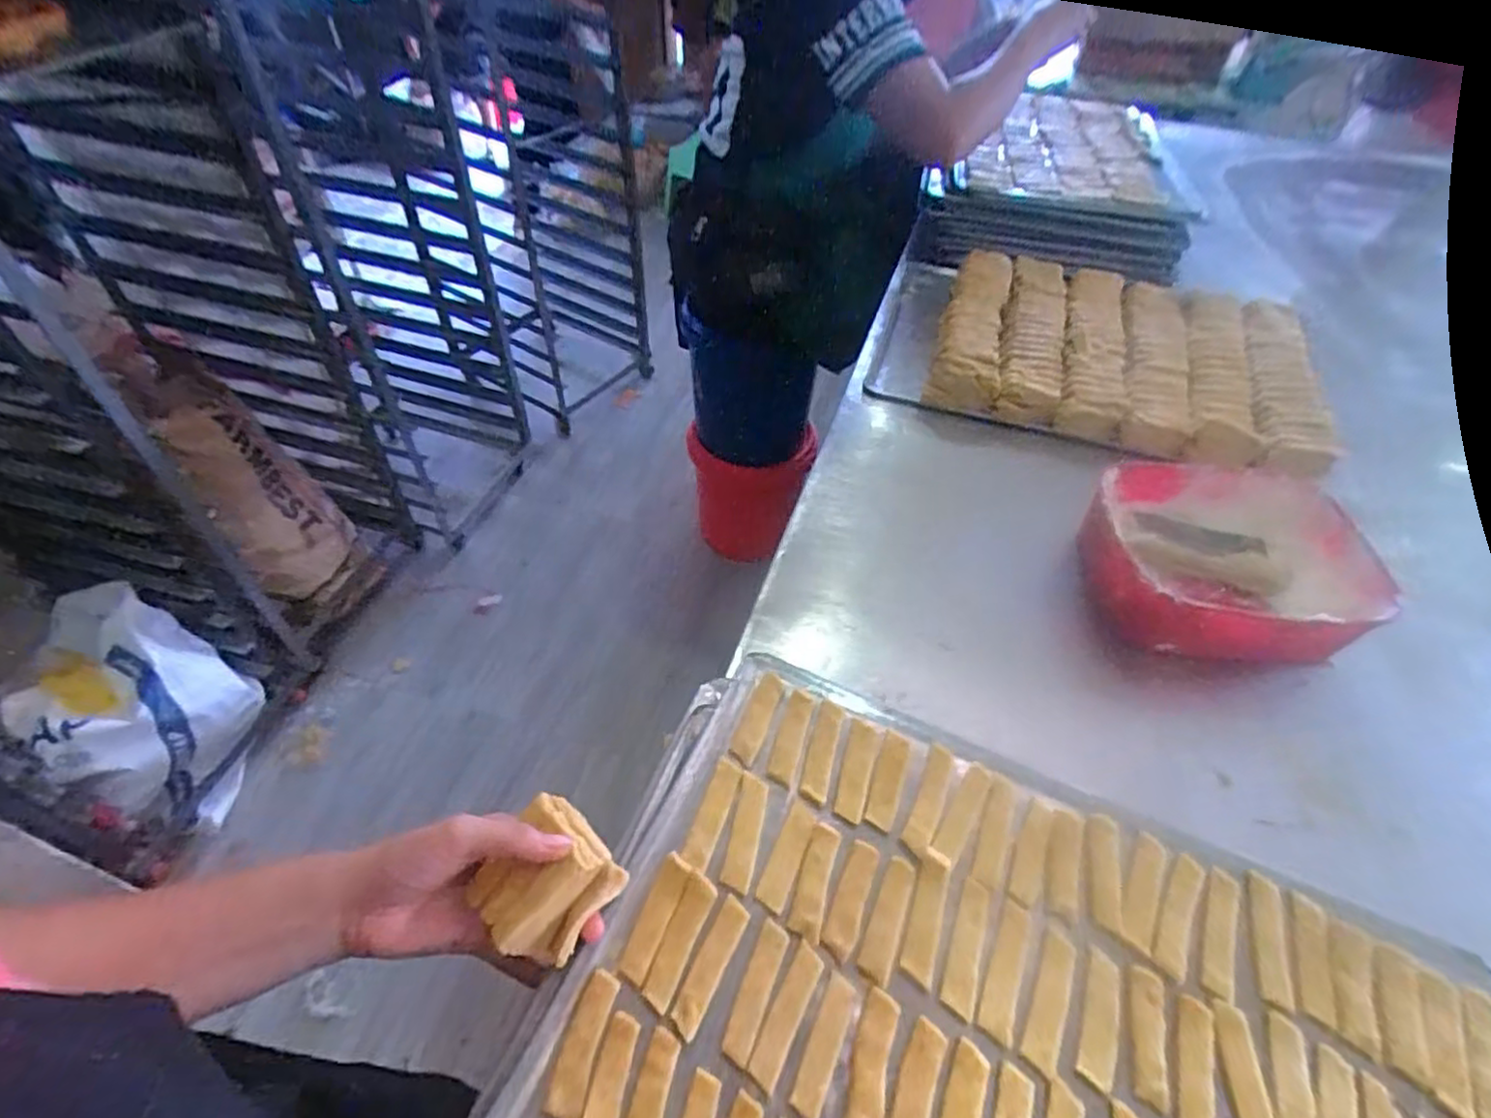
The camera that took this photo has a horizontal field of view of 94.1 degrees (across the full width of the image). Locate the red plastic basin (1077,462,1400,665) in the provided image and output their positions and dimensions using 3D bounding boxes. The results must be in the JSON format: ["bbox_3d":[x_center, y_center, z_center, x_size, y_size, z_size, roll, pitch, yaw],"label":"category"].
[{"bbox_3d":[0.386,0.001,0.569,0.199,0.070,0.173,6,47,-8],"label":"red plastic basin"}]

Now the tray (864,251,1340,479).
[{"bbox_3d":[0.410,-0.256,0.818,0.476,0.057,0.392,21,47,6],"label":"tray"}]

